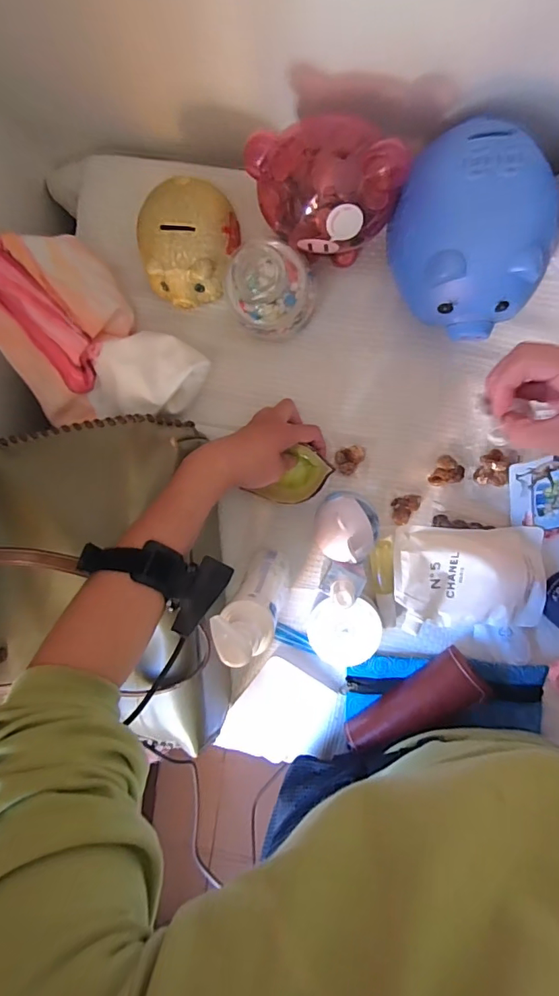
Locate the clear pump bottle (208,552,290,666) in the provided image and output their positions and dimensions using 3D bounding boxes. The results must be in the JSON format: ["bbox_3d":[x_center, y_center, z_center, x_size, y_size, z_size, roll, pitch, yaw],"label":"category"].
[{"bbox_3d":[-0.017,0.089,0.451,0.044,0.200,0.043,1,97,6],"label":"clear pump bottle"}]

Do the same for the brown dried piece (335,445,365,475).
[{"bbox_3d":[0.074,-0.043,0.526,0.027,0.011,0.033,31,99,2],"label":"brown dried piece"}]

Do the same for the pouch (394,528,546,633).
[{"bbox_3d":[0.190,0.082,0.503,0.152,0.033,0.101,1,93,-5],"label":"pouch"}]

